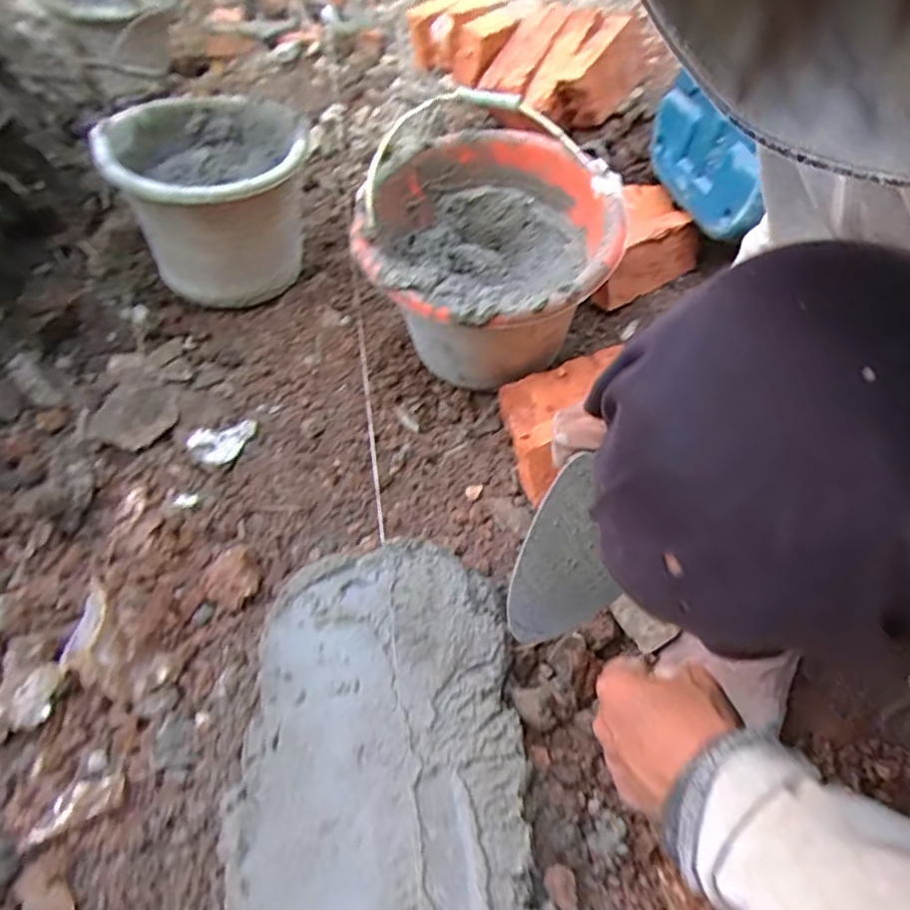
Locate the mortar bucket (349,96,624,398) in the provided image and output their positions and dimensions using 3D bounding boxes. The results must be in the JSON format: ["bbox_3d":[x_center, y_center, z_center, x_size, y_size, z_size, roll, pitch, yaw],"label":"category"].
[{"bbox_3d":[0.036,-0.213,0.721,0.266,0.212,0.325,11,53,9],"label":"mortar bucket"}]

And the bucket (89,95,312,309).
[{"bbox_3d":[-0.315,-0.343,0.833,0.224,0.212,0.283,-16,54,-11],"label":"bucket"}]

